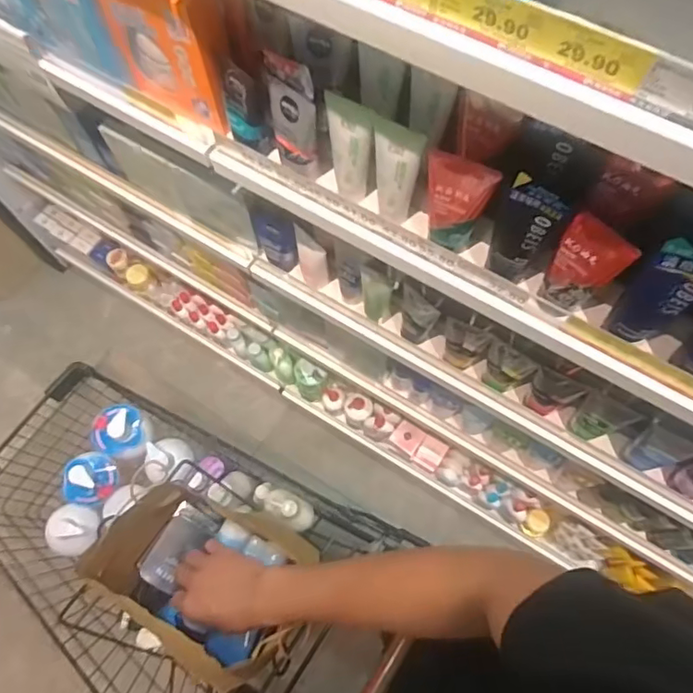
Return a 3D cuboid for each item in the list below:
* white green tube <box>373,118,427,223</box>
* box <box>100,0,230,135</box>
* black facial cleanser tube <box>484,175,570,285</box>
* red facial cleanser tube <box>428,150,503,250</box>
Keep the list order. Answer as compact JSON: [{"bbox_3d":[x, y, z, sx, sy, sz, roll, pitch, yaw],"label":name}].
[{"bbox_3d":[0.053,-0.189,0.608,0.052,0.129,0.034,10,70,4],"label":"white green tube"},{"bbox_3d":[-0.210,-0.361,0.646,0.155,0.203,0.057,25,71,10],"label":"box"},{"bbox_3d":[0.184,-0.117,0.573,0.073,0.149,0.039,35,73,13],"label":"black facial cleanser tube"},{"bbox_3d":[0.113,-0.152,0.586,0.070,0.110,0.032,26,72,10],"label":"red facial cleanser tube"}]

